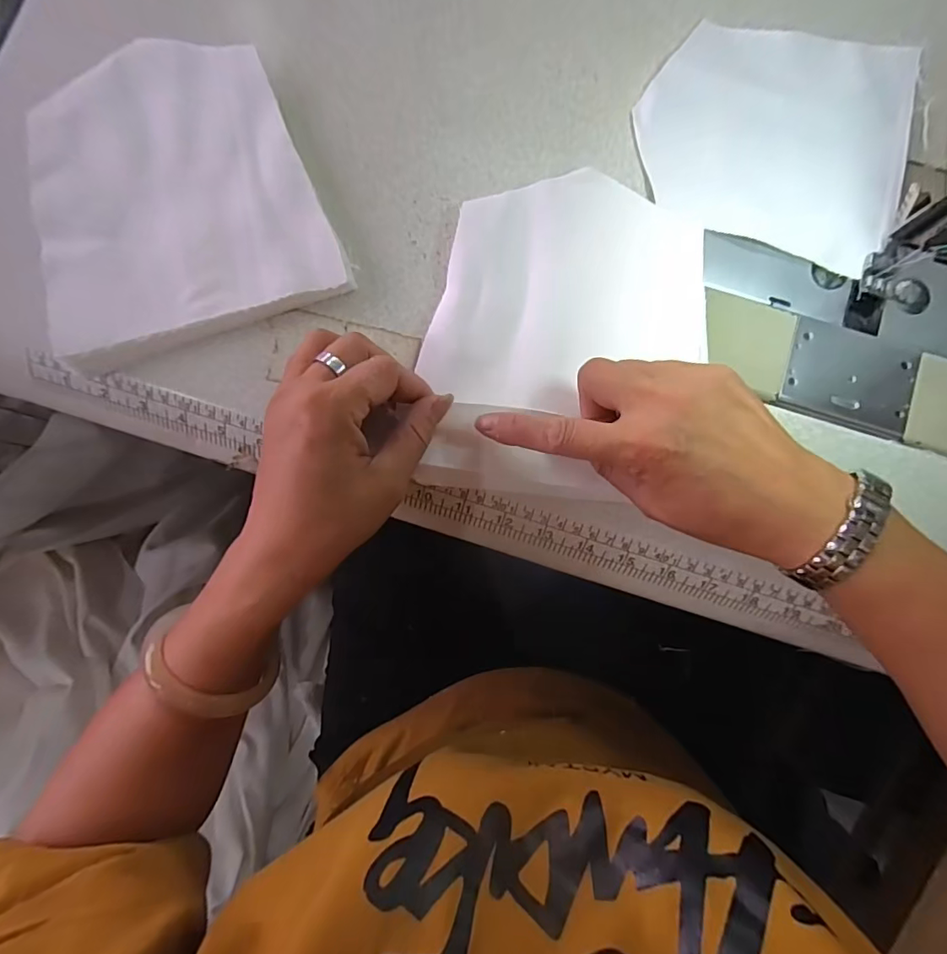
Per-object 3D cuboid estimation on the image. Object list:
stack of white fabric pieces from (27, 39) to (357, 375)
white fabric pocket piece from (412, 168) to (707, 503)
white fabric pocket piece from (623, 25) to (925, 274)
[{"bbox_3d":[-0.181,-0.170,0.307,0.165,0.018,0.179,-20,84,-3],"label":"stack of white fabric pieces"},{"bbox_3d":[0.054,-0.085,0.297,0.155,0.015,0.189,5,83,0],"label":"white fabric pocket piece"},{"bbox_3d":[0.188,-0.214,0.314,0.162,0.009,0.145,16,84,1],"label":"white fabric pocket piece"}]

